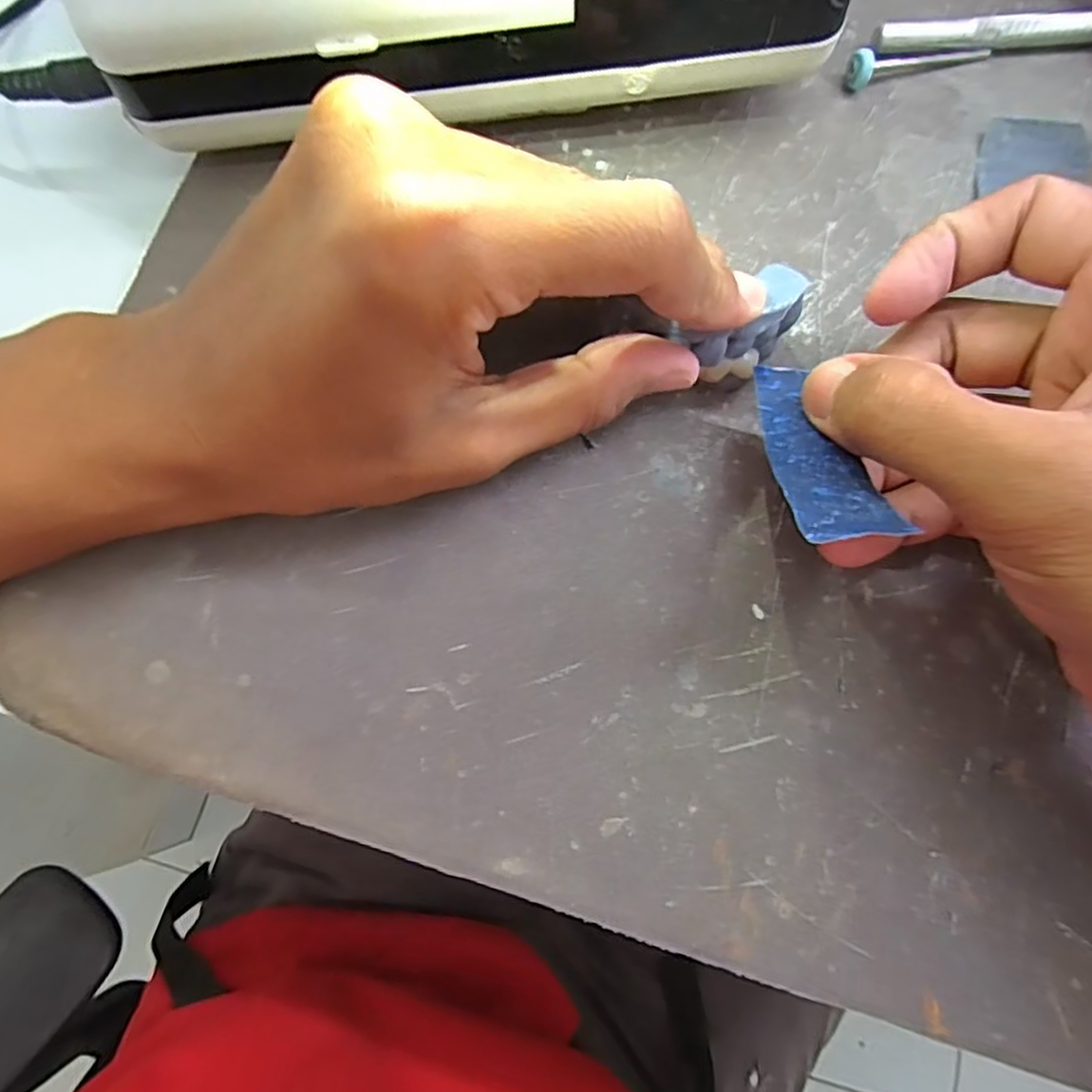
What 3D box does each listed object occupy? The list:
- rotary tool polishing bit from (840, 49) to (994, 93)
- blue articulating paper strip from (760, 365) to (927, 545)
[{"bbox_3d":[0.114,-0.150,0.196,0.046,0.010,0.007,-16,78,-3],"label":"rotary tool polishing bit"},{"bbox_3d":[0.059,-0.021,0.142,0.020,0.007,0.058,-3,45,1],"label":"blue articulating paper strip"}]

